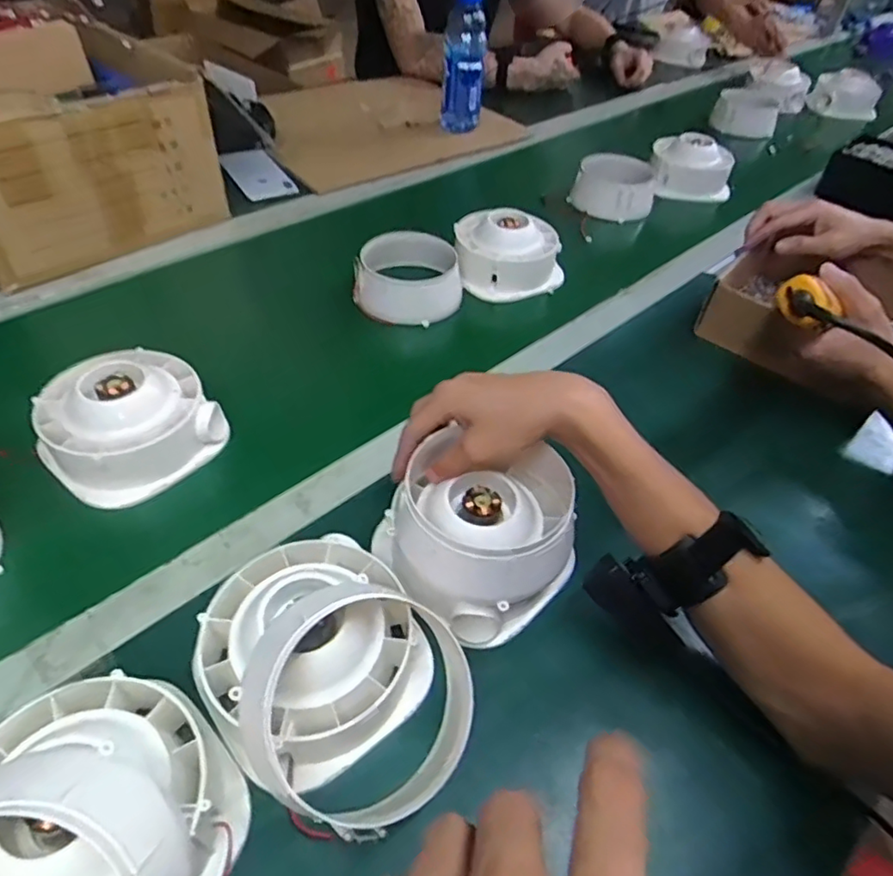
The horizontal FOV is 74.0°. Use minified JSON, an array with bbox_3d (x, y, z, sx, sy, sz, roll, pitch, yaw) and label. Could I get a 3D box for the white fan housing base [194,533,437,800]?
[{"bbox_3d":[-0.086,0.131,0.378,0.130,0.064,0.130,-30,55,-27],"label":"white fan housing base"}]

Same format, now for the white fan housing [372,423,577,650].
[{"bbox_3d":[0.027,0.065,0.432,0.125,0.093,0.135,13,48,9],"label":"white fan housing"}]

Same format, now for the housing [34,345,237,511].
[{"bbox_3d":[-0.279,-0.017,0.517,0.115,0.074,0.132,37,55,27],"label":"housing"}]

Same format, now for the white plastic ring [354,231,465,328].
[{"bbox_3d":[-0.043,-0.191,0.713,0.118,0.067,0.118,2,47,-2],"label":"white plastic ring"}]

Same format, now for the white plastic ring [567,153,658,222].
[{"bbox_3d":[0.258,-0.382,0.914,0.129,0.062,0.111,13,48,9],"label":"white plastic ring"}]

